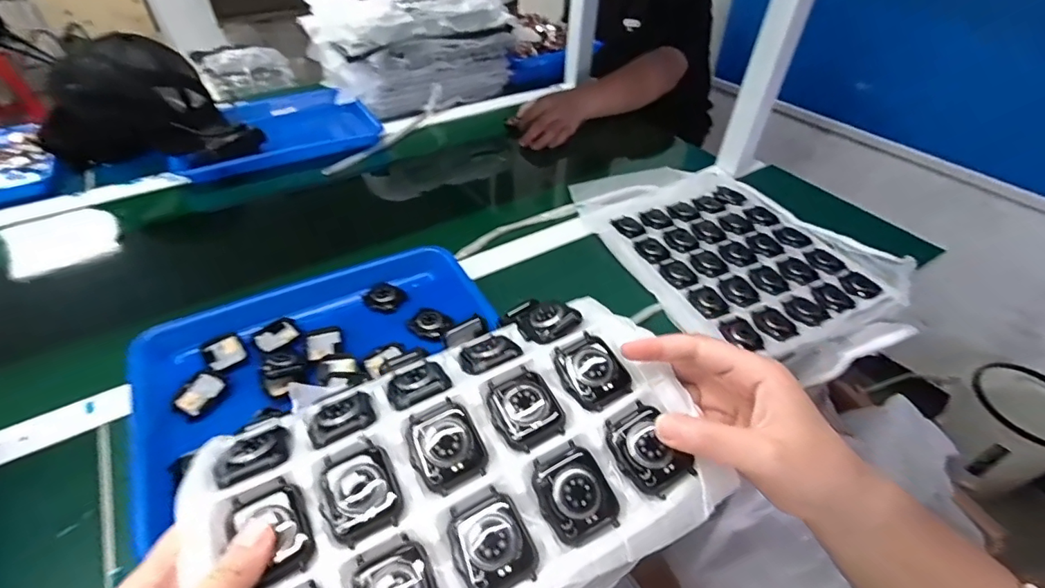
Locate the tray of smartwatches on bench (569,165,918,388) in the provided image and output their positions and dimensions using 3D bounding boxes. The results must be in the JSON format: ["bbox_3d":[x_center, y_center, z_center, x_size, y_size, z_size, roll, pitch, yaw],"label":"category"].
[{"bbox_3d":[0.258,-0.057,0.613,0.250,0.047,0.364,-16,46,-19],"label":"tray of smartwatches on bench"}]

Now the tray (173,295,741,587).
[{"bbox_3d":[-0.030,0.102,0.274,0.253,0.068,0.186,-26,50,-27],"label":"tray"}]

